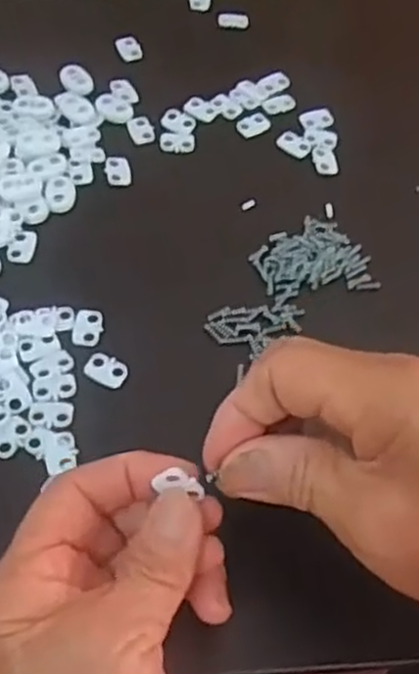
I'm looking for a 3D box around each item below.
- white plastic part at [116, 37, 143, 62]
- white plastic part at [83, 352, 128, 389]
[{"bbox_3d":[-0.048,-0.176,0.446,0.013,0.004,0.021,-18,62,-15],"label":"white plastic part"},{"bbox_3d":[-0.046,0.014,0.332,0.019,0.004,0.014,22,60,9],"label":"white plastic part"}]

